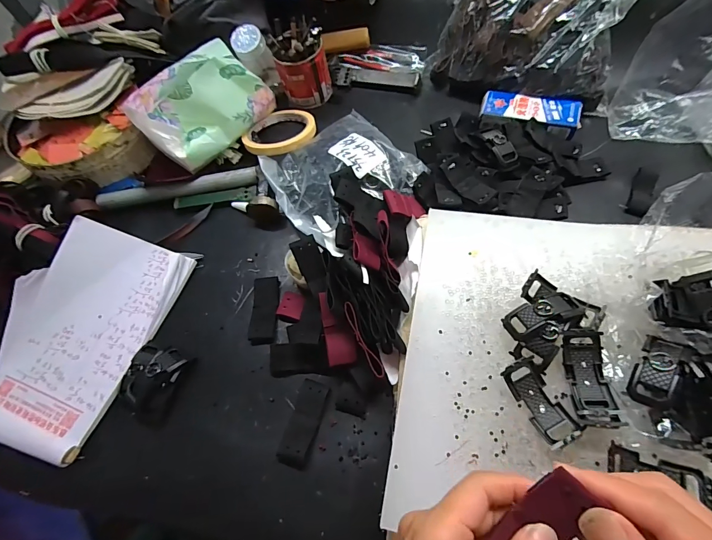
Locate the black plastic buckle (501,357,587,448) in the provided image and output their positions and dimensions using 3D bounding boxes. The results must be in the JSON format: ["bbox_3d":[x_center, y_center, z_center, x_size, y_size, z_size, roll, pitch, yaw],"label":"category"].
[{"bbox_3d":[0.130,0.093,0.257,0.026,0.014,0.057,-27,63,-5],"label":"black plastic buckle"}]

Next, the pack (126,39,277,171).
[{"bbox_3d":[-0.182,-0.199,0.440,0.080,0.083,0.151,38,75,23],"label":"pack"}]

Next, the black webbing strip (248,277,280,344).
[{"bbox_3d":[-0.093,0.041,0.371,0.027,0.007,0.069,-4,64,7],"label":"black webbing strip"}]

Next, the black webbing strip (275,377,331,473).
[{"bbox_3d":[-0.045,0.132,0.315,0.026,0.008,0.069,13,67,14],"label":"black webbing strip"}]

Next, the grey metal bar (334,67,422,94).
[{"bbox_3d":[0.028,-0.258,0.491,0.116,0.017,0.023,11,66,13],"label":"grey metal bar"}]

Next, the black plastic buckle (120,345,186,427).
[{"bbox_3d":[-0.193,0.104,0.339,0.054,0.020,0.065,7,66,12],"label":"black plastic buckle"}]

